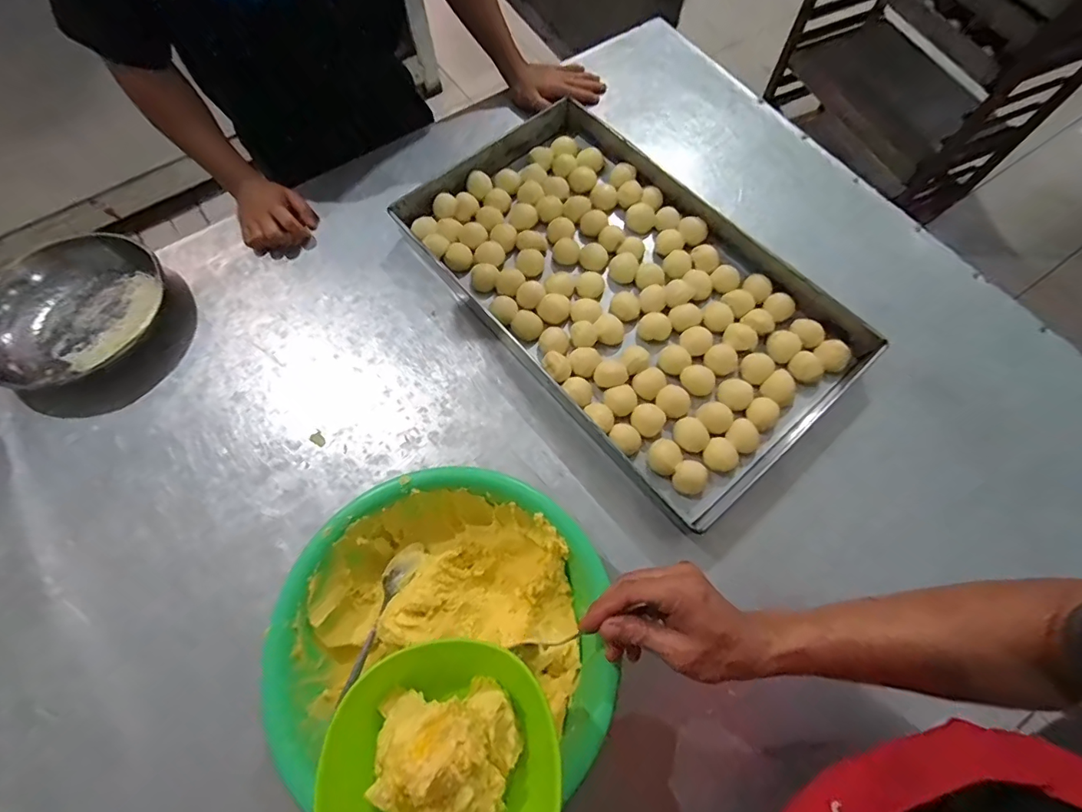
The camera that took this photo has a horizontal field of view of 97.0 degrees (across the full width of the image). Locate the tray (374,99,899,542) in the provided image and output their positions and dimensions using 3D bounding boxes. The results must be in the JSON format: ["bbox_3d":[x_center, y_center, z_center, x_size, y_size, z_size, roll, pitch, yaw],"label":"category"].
[{"bbox_3d":[0.111,-0.176,0.680,0.364,0.045,0.620,-39,72,-14],"label":"tray"}]

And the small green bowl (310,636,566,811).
[{"bbox_3d":[-0.068,0.254,0.342,0.160,0.059,0.153,0,68,1],"label":"small green bowl"}]

